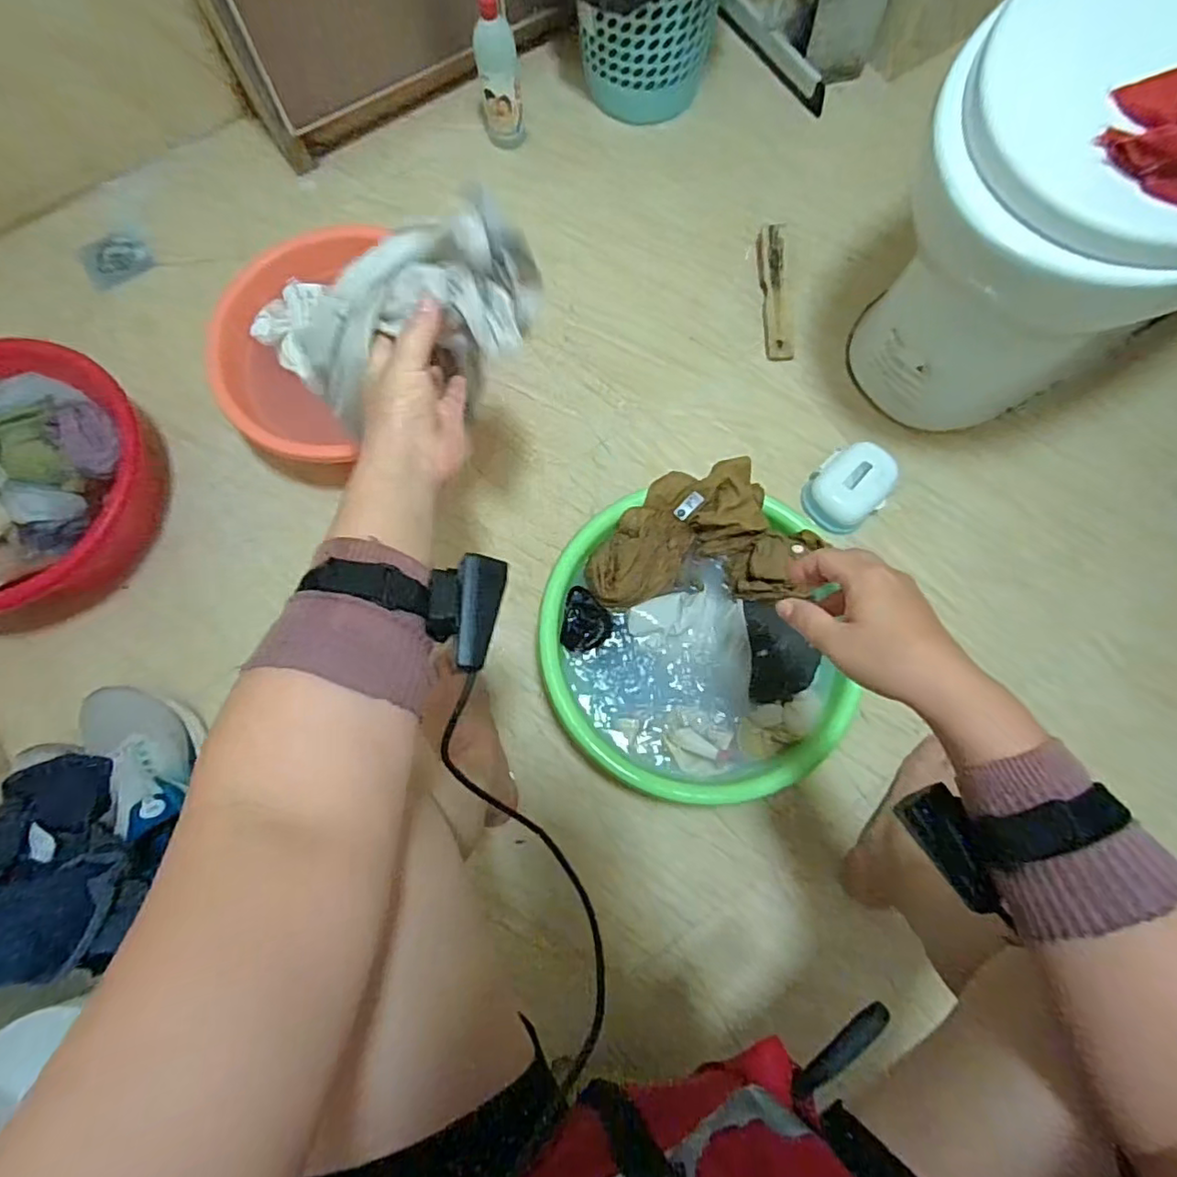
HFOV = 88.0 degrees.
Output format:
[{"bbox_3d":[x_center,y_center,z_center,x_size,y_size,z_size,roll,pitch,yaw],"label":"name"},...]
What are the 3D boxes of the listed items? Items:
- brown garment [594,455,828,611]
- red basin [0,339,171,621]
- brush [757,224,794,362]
[{"bbox_3d":[0.134,-0.064,0.720,0.255,0.056,0.155,-1,79,-1],"label":"brown garment"},{"bbox_3d":[-0.760,-0.137,0.814,0.345,0.128,0.348,0,76,0],"label":"red basin"},{"bbox_3d":[0.282,-0.447,0.925,0.040,0.030,0.211,-2,76,-1],"label":"brush"}]

